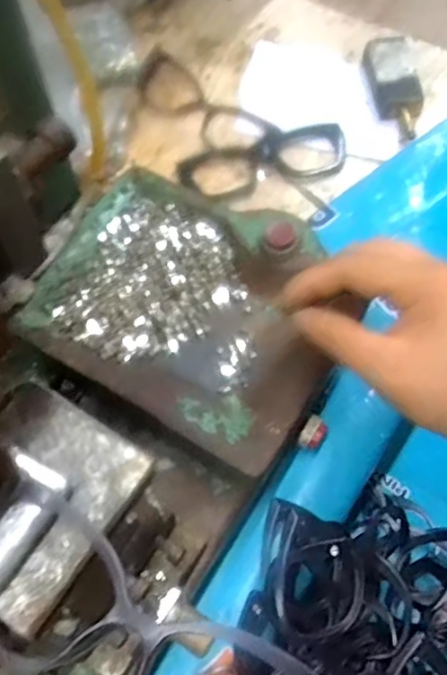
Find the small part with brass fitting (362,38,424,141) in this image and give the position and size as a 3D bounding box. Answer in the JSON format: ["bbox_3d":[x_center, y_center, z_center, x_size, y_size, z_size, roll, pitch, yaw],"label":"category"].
[{"bbox_3d":[0.175,-0.255,0.666,0.047,0.031,0.117,-4,64,-3],"label":"small part with brass fitting"}]

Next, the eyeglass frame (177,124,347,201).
[{"bbox_3d":[0.041,-0.164,0.607,0.163,0.007,0.064,-16,66,-9],"label":"eyeglass frame"}]

